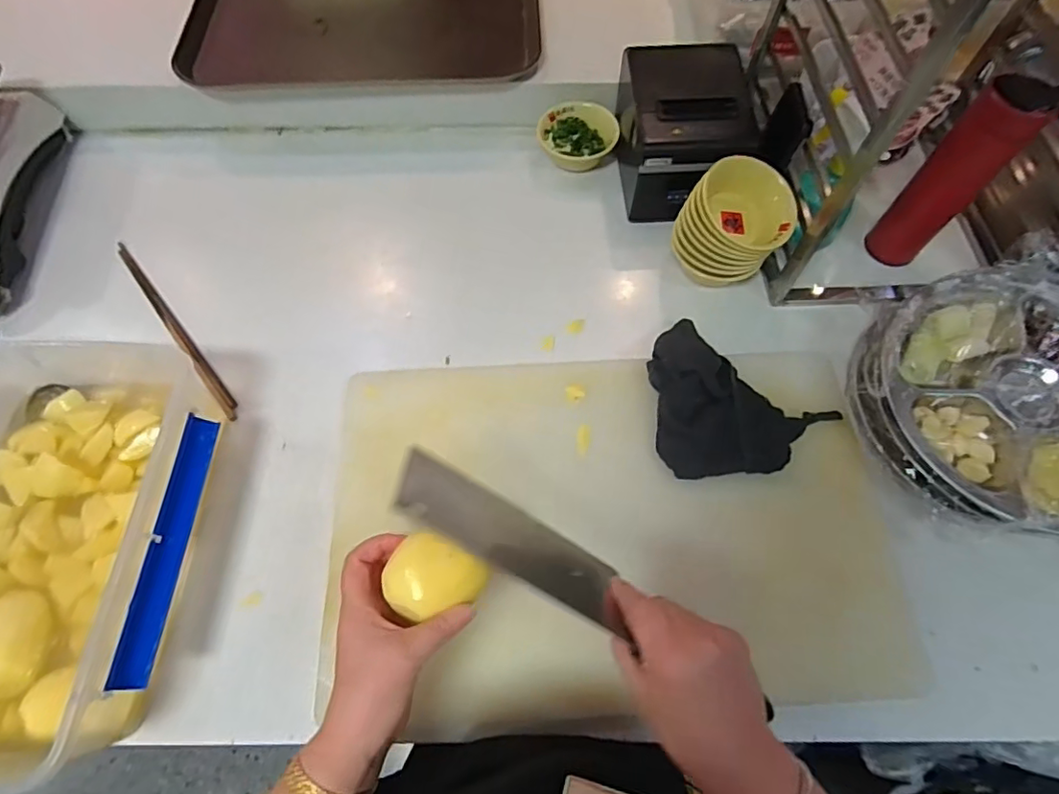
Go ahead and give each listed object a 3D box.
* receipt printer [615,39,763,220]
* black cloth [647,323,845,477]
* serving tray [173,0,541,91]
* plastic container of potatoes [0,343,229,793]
[{"bbox_3d":[0.196,-0.342,0.689,0.139,0.125,0.193,-5,64,-1],"label":"receipt printer"},{"bbox_3d":[0.199,0.005,0.564,0.173,0.044,0.191,-41,71,-17],"label":"black cloth"},{"bbox_3d":[-0.241,-0.597,0.804,0.501,0.043,0.339,-3,65,-1],"label":"serving tray"},{"bbox_3d":[-0.450,0.123,0.491,0.280,0.125,0.382,1,64,1],"label":"plastic container of potatoes"}]

